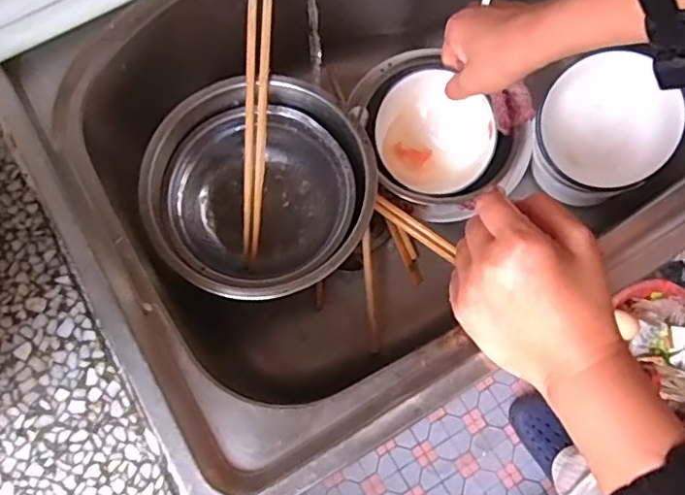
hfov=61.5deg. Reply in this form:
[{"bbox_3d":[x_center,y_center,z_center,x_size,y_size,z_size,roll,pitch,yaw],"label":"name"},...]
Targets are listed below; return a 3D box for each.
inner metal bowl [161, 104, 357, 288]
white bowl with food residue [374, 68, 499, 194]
[{"bbox_3d":[-0.070,-0.041,0.511,0.152,0.068,0.157,0,73,-1],"label":"inner metal bowl"},{"bbox_3d":[0.092,-0.116,0.592,0.119,0.058,0.109,2,117,4],"label":"white bowl with food residue"}]

